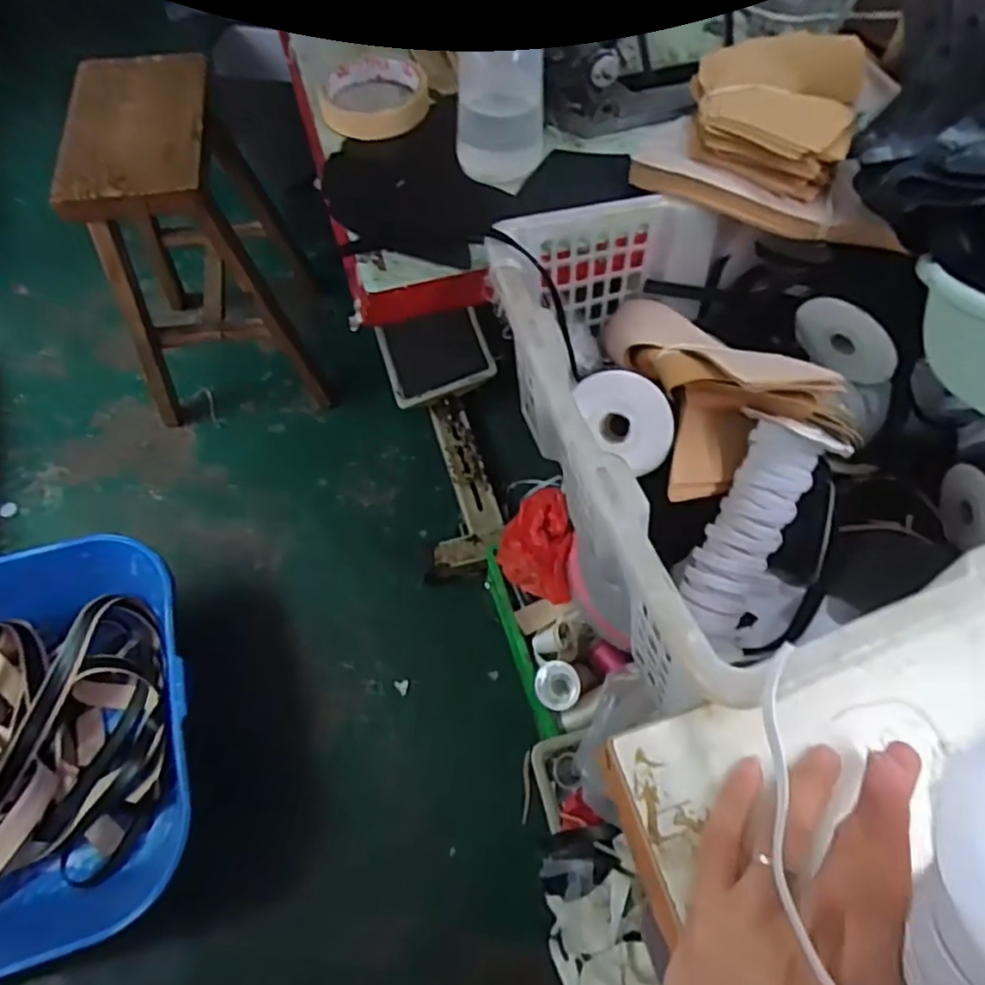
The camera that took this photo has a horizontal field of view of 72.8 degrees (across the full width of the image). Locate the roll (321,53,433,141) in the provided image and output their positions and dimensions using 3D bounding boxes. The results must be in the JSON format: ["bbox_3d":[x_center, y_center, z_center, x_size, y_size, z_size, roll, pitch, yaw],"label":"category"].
[{"bbox_3d":[-0.095,-0.325,0.550,0.086,0.024,0.086,-8,62,-4],"label":"roll"}]

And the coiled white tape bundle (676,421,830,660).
[{"bbox_3d":[0.156,0.028,0.415,0.048,0.148,0.050,17,20,9],"label":"coiled white tape bundle"}]

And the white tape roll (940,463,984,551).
[{"bbox_3d":[0.342,0.010,0.480,0.008,0.060,0.059,-2,62,-1],"label":"white tape roll"}]

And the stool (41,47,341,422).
[{"bbox_3d":[-0.472,-0.379,1.071,0.285,0.494,0.302,-9,63,-5],"label":"stool"}]

